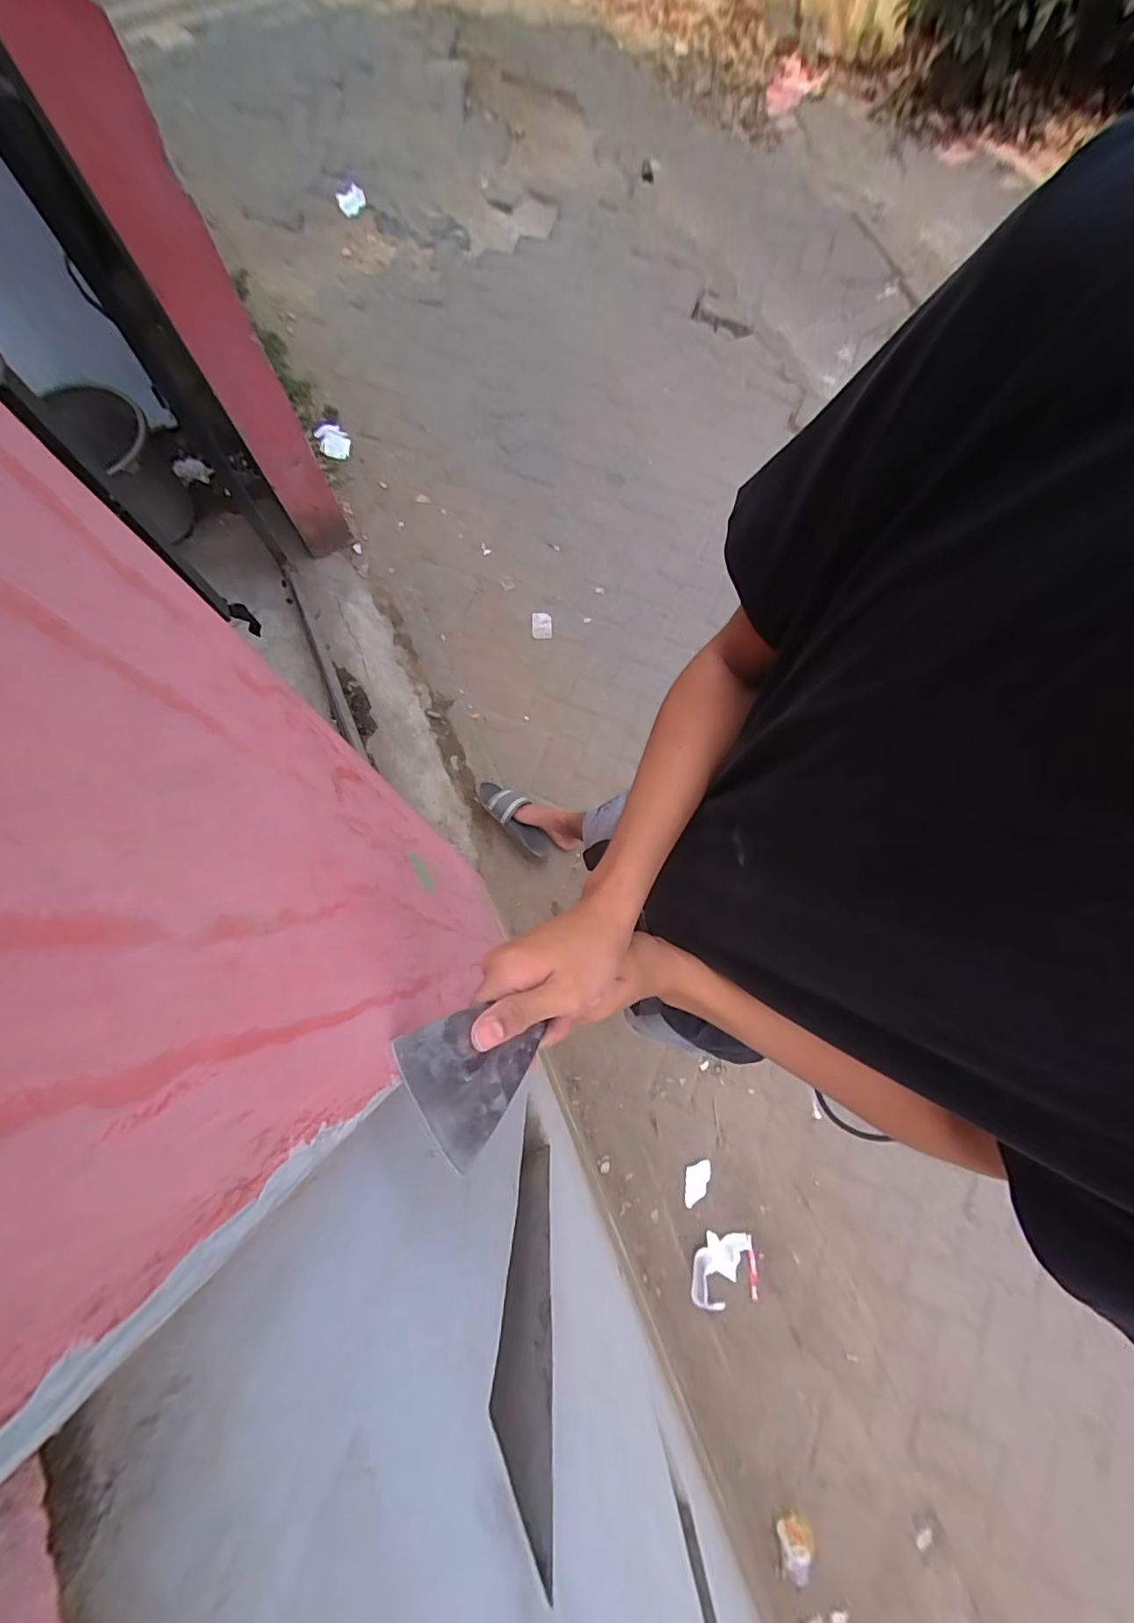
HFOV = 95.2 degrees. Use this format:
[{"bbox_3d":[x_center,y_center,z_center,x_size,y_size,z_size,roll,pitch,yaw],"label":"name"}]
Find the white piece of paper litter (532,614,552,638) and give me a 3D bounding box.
[{"bbox_3d":[-0.086,-0.635,1.768,0.067,0.007,0.091,-1,78,0],"label":"white piece of paper litter"}]

